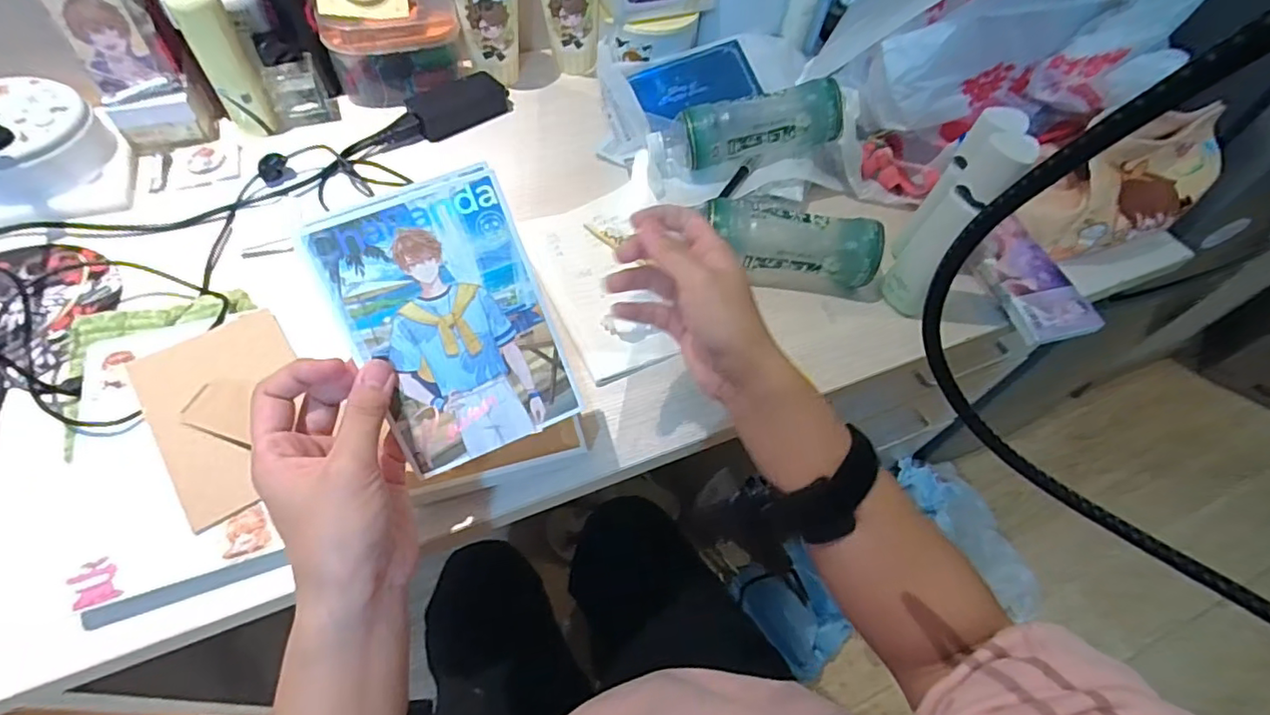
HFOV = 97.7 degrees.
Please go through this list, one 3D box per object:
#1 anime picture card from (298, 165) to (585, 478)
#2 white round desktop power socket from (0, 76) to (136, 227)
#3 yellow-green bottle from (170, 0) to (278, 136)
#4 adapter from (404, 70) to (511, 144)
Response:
[{"bbox_3d":[-0.095,-0.016,0.299,0.098,0.145,0.004,-23,19,-13],"label":"anime picture card"},{"bbox_3d":[-0.570,-0.193,0.521,0.136,0.070,0.125,2,56,-3],"label":"white round desktop power socket"},{"bbox_3d":[-0.413,-0.304,0.552,0.044,0.167,0.035,-25,62,-20],"label":"yellow-green bottle"},{"bbox_3d":[-0.204,-0.294,0.651,0.118,0.033,0.050,-32,64,-23],"label":"adapter"}]

